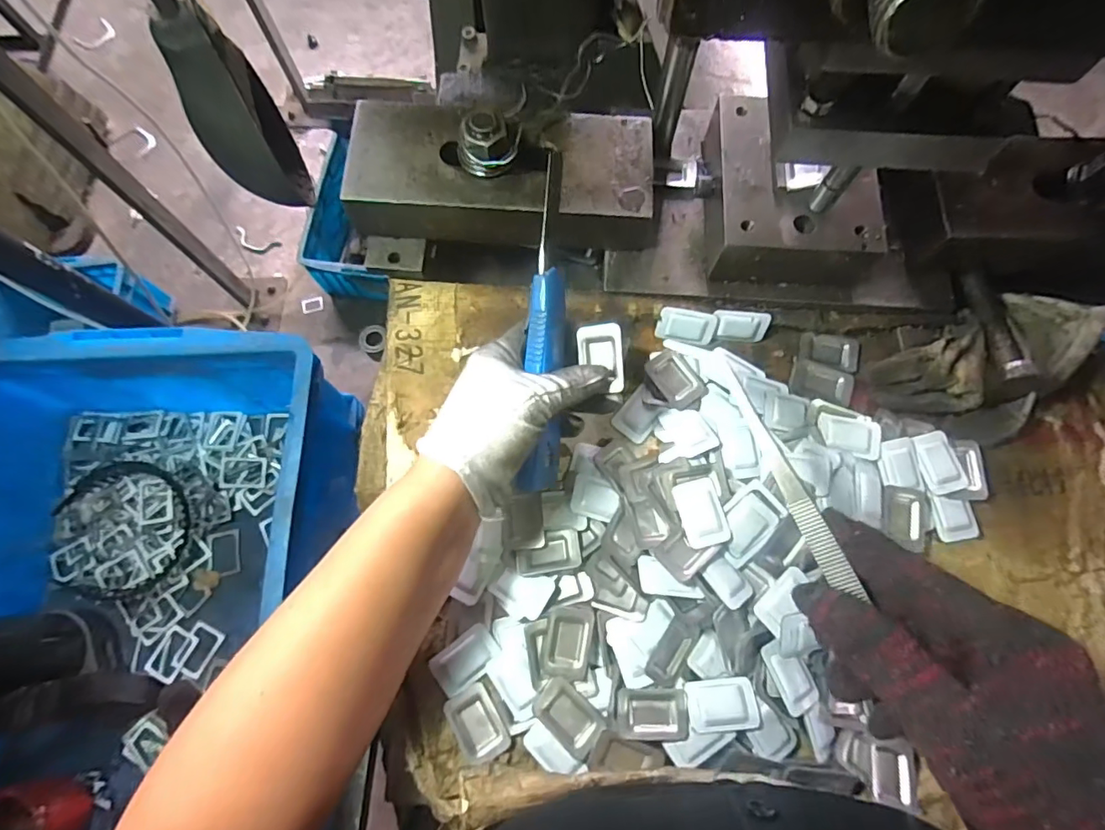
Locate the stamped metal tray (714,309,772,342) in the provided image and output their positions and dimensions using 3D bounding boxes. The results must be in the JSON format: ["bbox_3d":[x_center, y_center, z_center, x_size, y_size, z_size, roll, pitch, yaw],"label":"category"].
[{"bbox_3d":[0.133,-0.062,0.371,0.037,0.023,0.006,4,39,2],"label":"stamped metal tray"}]

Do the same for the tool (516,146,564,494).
[{"bbox_3d":[-0.004,-0.047,0.306,0.022,0.020,0.185,1,96,1],"label":"tool"}]

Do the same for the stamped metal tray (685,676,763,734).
[{"bbox_3d":[0.099,0.168,0.304,0.040,0.006,0.027,-5,74,-2],"label":"stamped metal tray"}]

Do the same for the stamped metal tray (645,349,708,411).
[{"bbox_3d":[0.085,-0.024,0.365,0.027,0.013,0.040,-32,75,-9],"label":"stamped metal tray"}]

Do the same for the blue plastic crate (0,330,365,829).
[{"bbox_3d":[-0.387,0.186,0.489,0.340,0.178,0.493,-1,74,-1],"label":"blue plastic crate"}]

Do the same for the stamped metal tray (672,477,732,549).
[{"bbox_3d":[0.093,0.061,0.328,0.027,0.004,0.041,-13,74,-5],"label":"stamped metal tray"}]

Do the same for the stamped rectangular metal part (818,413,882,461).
[{"bbox_3d":[0.200,0.014,0.352,0.040,0.006,0.028,11,74,2],"label":"stamped rectangular metal part"}]

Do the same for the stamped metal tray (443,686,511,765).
[{"bbox_3d":[-0.043,0.181,0.309,0.025,0.007,0.040,-32,77,-9],"label":"stamped metal tray"}]

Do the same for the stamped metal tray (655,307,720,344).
[{"bbox_3d":[0.095,-0.062,0.371,0.040,0.024,0.004,9,33,0],"label":"stamped metal tray"}]

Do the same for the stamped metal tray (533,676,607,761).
[{"bbox_3d":[0.009,0.176,0.306,0.041,0.004,0.026,40,77,10],"label":"stamped metal tray"}]

